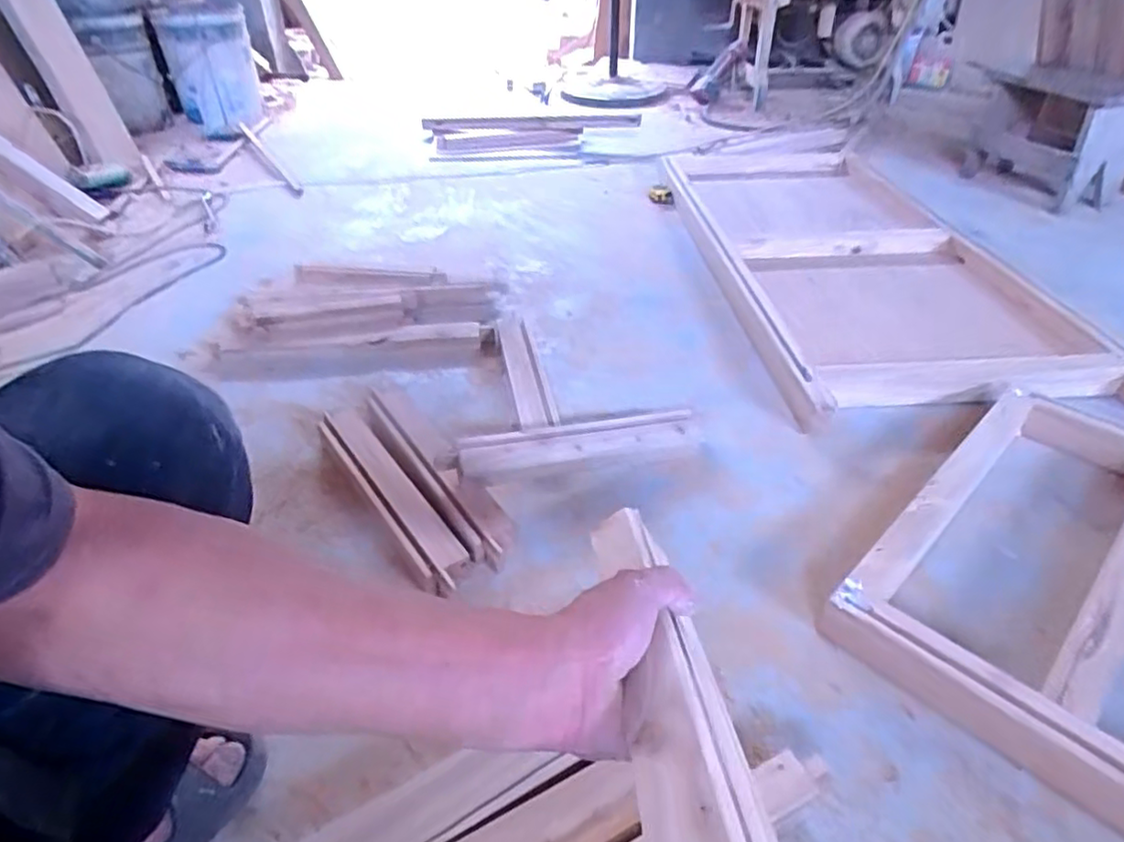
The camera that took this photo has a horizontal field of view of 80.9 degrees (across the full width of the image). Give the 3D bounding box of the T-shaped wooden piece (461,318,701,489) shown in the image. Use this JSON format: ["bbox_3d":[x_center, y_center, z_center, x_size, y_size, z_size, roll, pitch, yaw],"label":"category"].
[{"bbox_3d":[-0.025,-0.053,1.027,0.326,0.079,0.393,-12,38,-14],"label":"T-shaped wooden piece"}]

